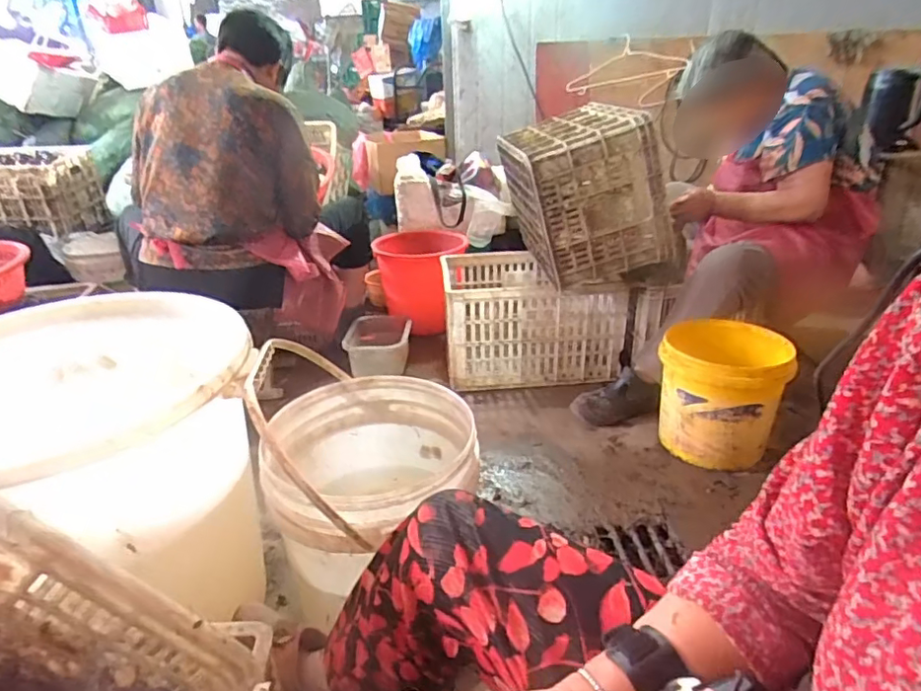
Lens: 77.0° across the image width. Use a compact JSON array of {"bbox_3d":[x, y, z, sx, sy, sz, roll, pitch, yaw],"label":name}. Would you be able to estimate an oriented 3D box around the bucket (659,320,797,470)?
[{"bbox_3d":[0.582,0.109,1.298,0.258,0.256,0.255,-1,24,1],"label":"bucket"}]

